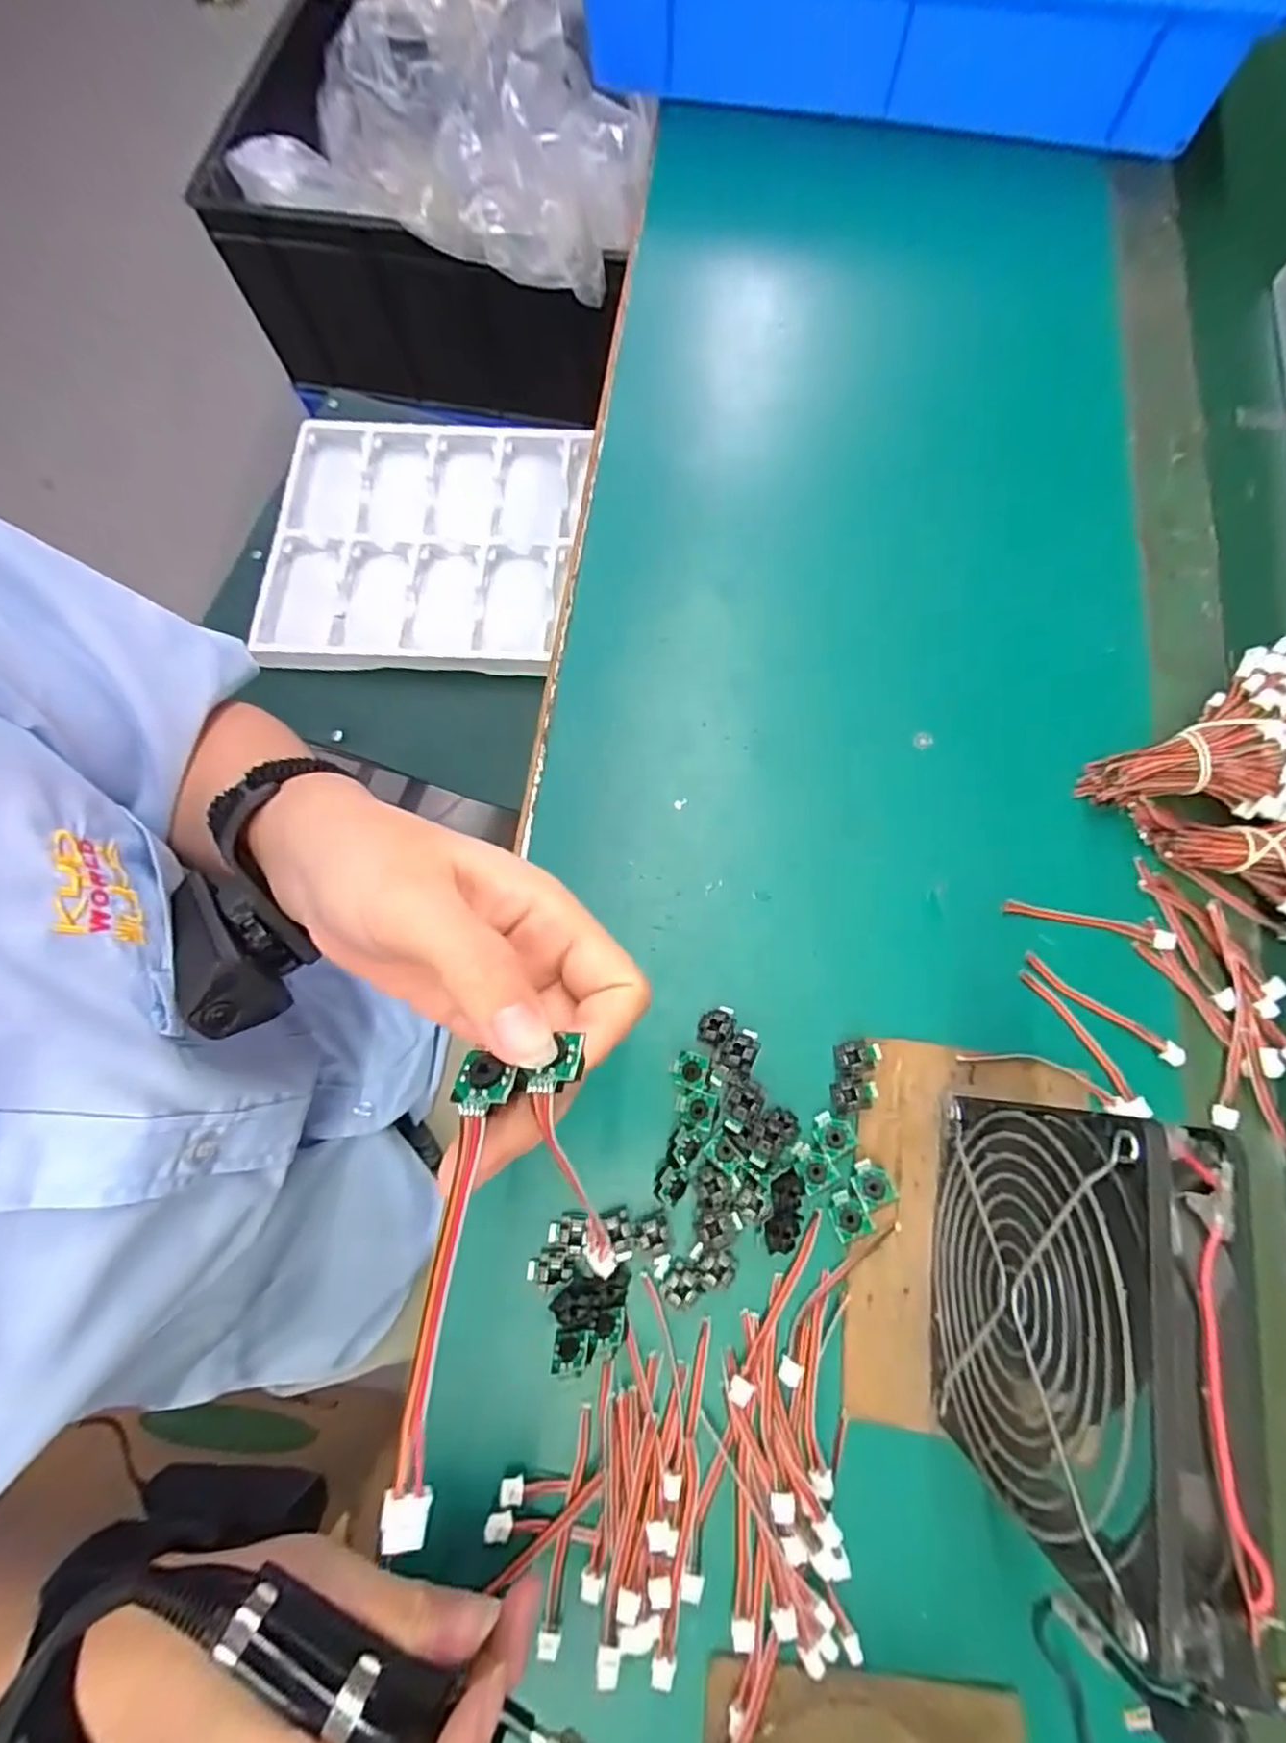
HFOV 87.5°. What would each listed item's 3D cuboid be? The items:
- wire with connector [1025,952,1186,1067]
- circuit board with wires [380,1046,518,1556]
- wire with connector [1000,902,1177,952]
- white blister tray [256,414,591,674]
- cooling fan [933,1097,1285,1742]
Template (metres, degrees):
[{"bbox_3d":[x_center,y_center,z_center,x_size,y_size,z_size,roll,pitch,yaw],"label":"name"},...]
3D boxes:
[{"bbox_3d":[0.207,0.061,0.301,0.076,0.004,0.009,35,78,11],"label":"wire with connector"},{"bbox_3d":[-0.041,0.083,0.141,0.012,0.004,0.088,4,64,3],"label":"circuit board with wires"},{"bbox_3d":[0.206,0.023,0.312,0.074,0.006,0.010,14,75,5],"label":"wire with connector"},{"bbox_3d":[-0.223,-0.334,0.687,0.295,0.030,0.284,4,74,2],"label":"white blister tray"},{"bbox_3d":[0.132,0.141,0.214,0.031,0.128,0.122,9,74,4],"label":"cooling fan"}]

